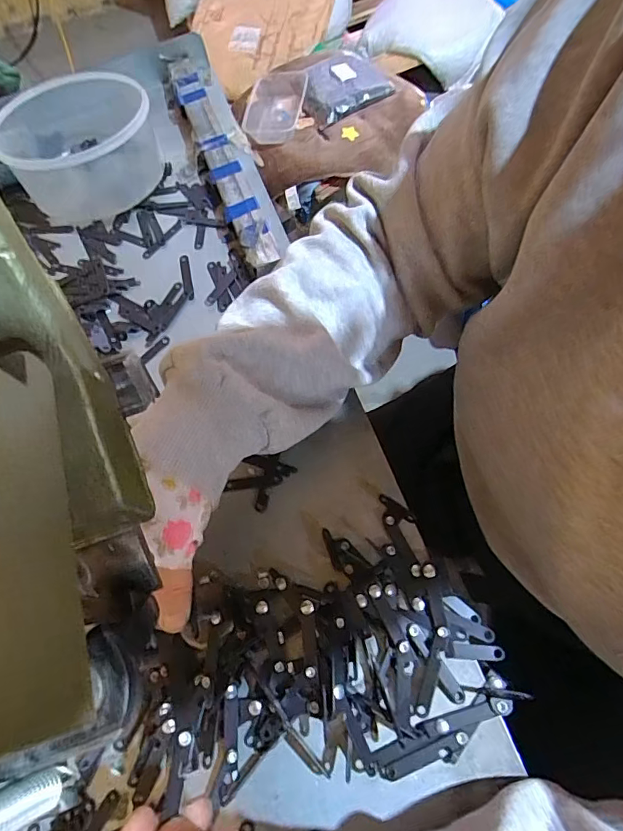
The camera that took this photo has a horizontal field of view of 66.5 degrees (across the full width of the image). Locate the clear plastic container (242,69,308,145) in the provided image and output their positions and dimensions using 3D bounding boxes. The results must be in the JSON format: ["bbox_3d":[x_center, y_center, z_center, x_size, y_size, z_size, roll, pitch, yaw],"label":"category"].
[{"bbox_3d":[-0.074,-0.621,0.959,0.116,0.040,0.178,7,67,10],"label":"clear plastic container"}]

